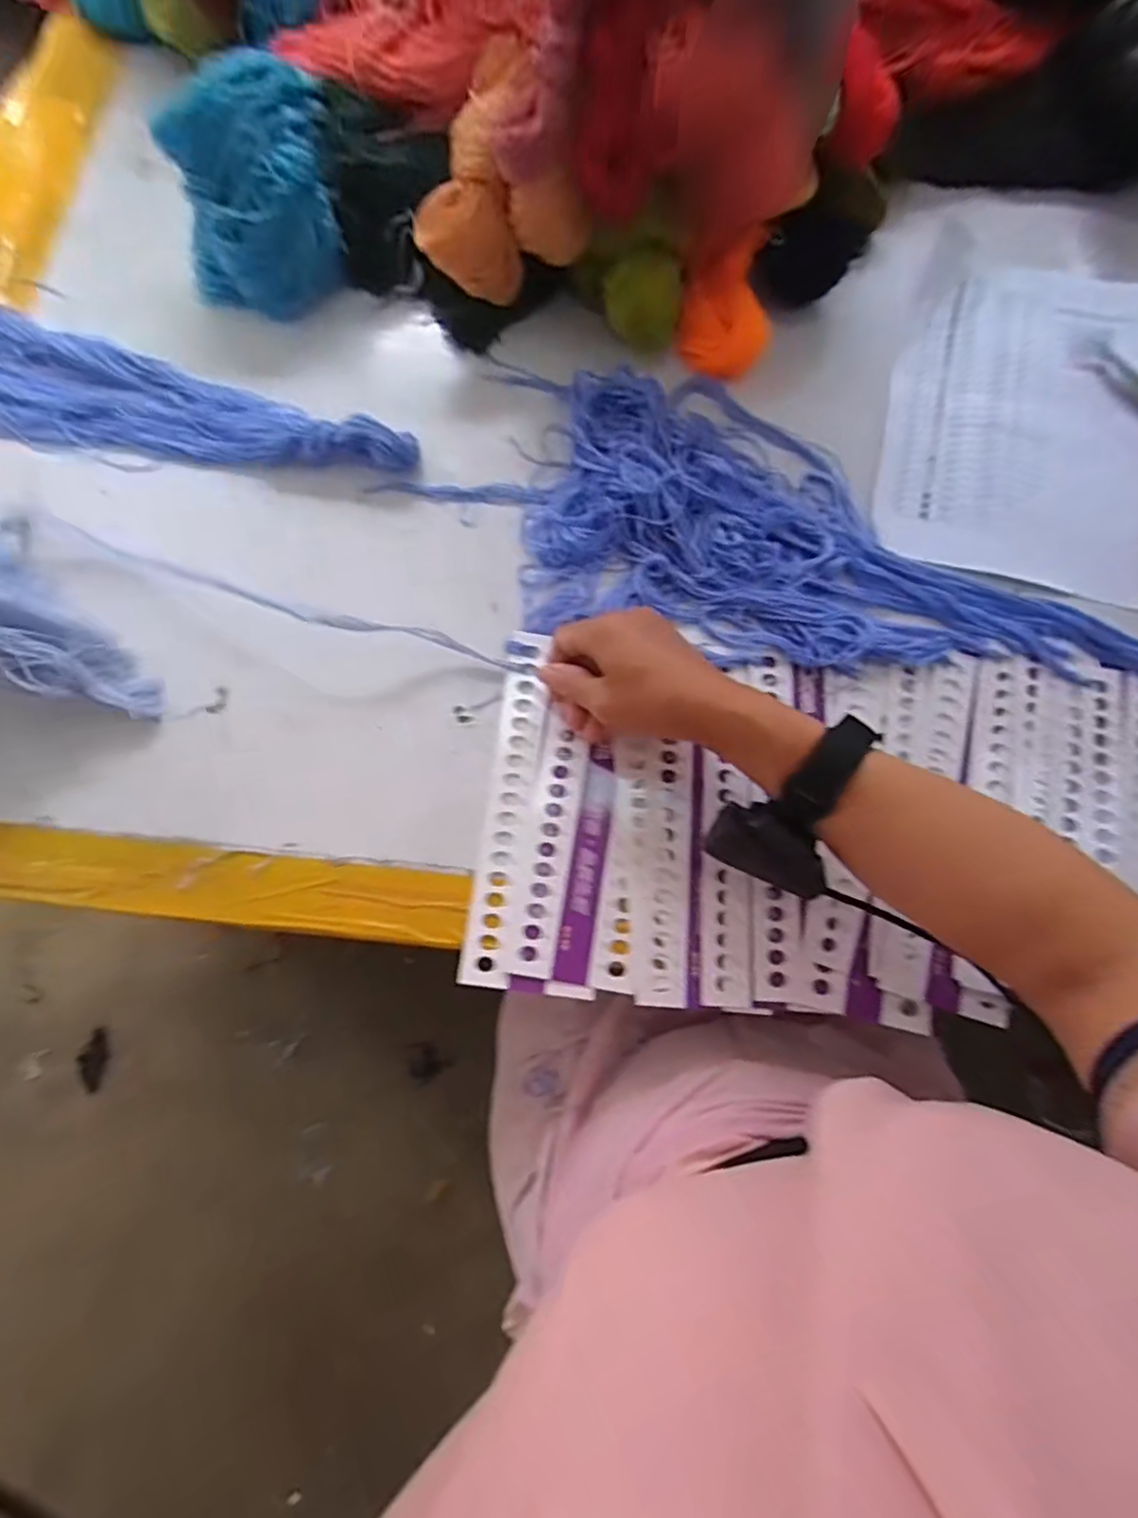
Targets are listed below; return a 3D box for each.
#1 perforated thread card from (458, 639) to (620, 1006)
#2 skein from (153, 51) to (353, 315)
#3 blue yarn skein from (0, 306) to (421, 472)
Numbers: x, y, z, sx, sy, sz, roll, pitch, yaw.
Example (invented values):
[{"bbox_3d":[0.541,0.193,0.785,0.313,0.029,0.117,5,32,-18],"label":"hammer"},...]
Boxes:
[{"bbox_3d":[-0.013,0.034,0.433,0.081,0.005,0.234,8,76,1],"label":"perforated thread card"},{"bbox_3d":[-0.239,-0.436,0.489,0.117,0.105,0.117,0,78,-1],"label":"skein"},{"bbox_3d":[-0.325,-0.274,0.486,0.422,0.030,0.100,16,78,2],"label":"blue yarn skein"}]

